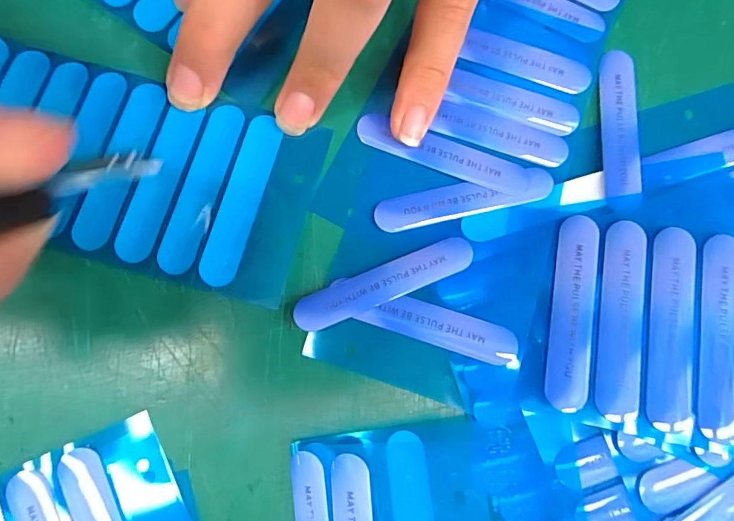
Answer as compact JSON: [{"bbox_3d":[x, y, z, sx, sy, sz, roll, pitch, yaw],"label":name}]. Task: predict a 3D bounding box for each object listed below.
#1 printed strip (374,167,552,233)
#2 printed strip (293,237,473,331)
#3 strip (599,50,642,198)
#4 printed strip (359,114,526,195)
[{"bbox_3d":[0.028,-0.018,0.134,0.050,0.004,0.011,-14,79,-2],"label":"printed strip"},{"bbox_3d":[0.005,0.006,0.129,0.051,0.004,0.009,-23,80,-4],"label":"printed strip"},{"bbox_3d":[0.074,-0.041,0.137,0.010,0.004,0.045,4,79,1],"label":"strip"},{"bbox_3d":[0.022,-0.031,0.138,0.051,0.004,0.010,20,80,5],"label":"printed strip"}]

